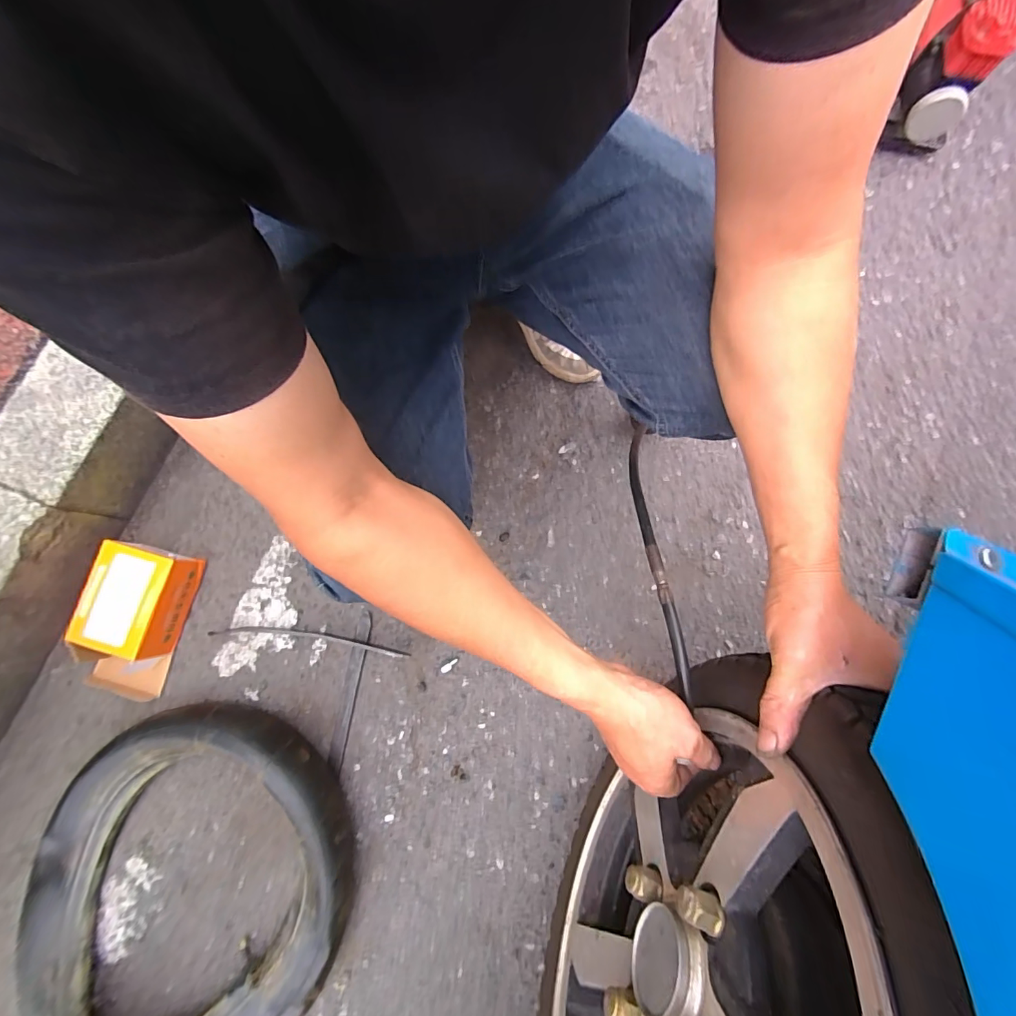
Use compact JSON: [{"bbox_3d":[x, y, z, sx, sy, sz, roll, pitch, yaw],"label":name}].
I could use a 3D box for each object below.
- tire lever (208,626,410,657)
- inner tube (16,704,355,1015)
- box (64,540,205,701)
[{"bbox_3d":[-0.282,0.184,0.621,0.278,0.021,0.020,6,80,2],"label":"tire lever"},{"bbox_3d":[-0.398,0.466,0.554,0.395,0.085,0.411,0,80,1],"label":"inner tube"},{"bbox_3d":[-0.522,0.157,0.610,0.114,0.070,0.206,17,80,4],"label":"box"}]

